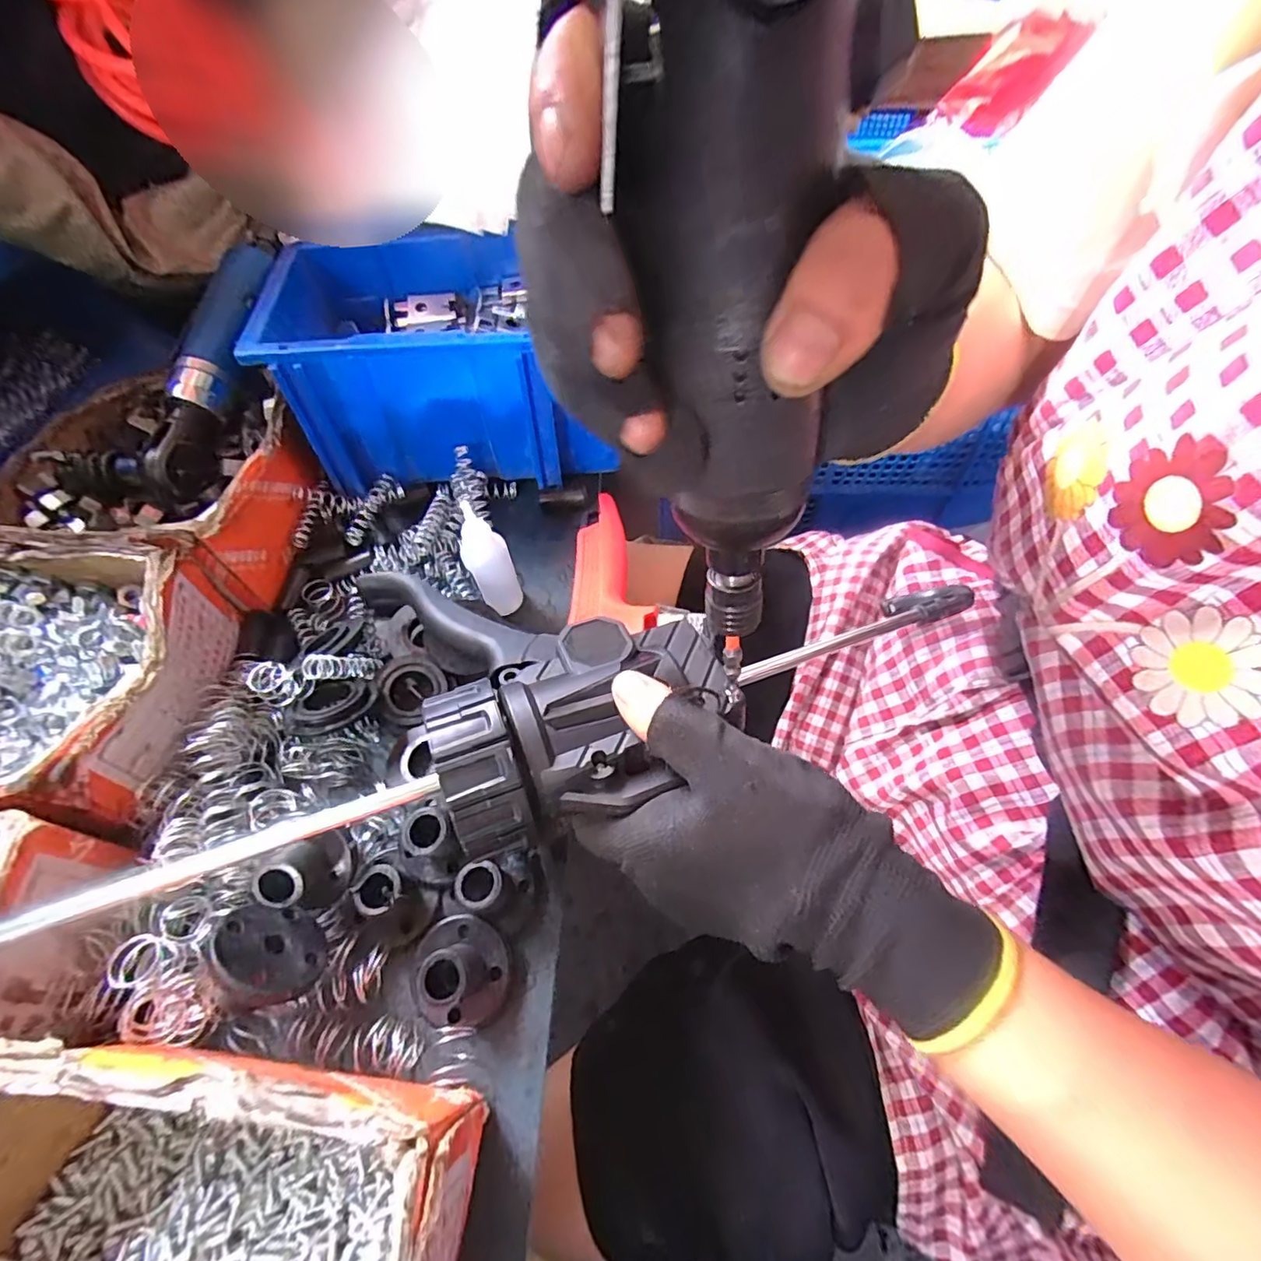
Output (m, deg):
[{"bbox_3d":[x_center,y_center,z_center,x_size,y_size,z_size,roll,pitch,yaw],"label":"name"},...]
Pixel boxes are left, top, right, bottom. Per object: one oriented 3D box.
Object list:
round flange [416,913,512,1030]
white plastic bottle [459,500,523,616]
[{"bbox_3d":[-0.072,0.143,0.241,0.041,0.030,0.037,34,65,22],"label":"round flange"},{"bbox_3d":[-0.080,-0.037,0.328,0.024,0.075,0.022,-15,57,-7],"label":"white plastic bottle"}]

